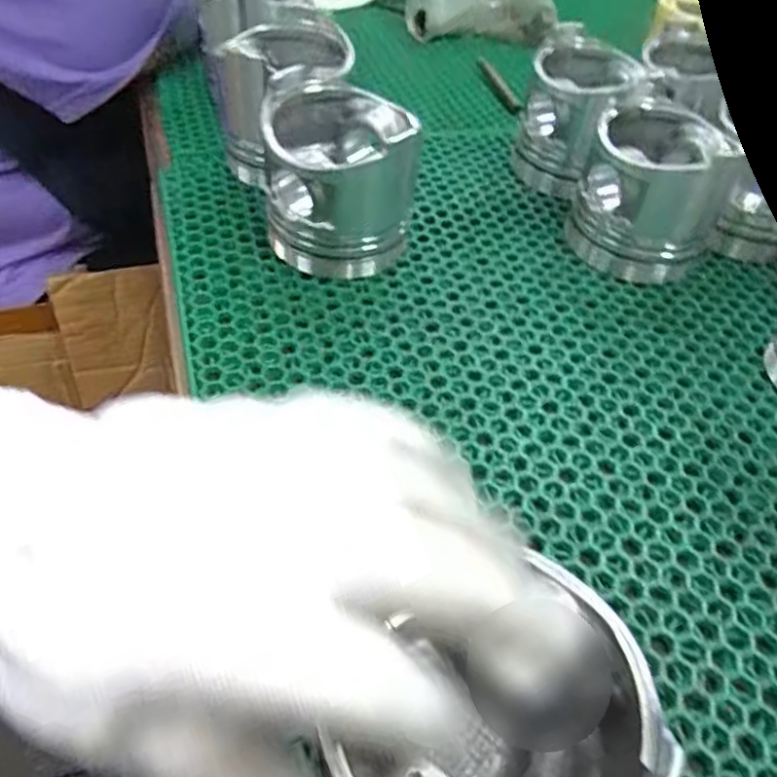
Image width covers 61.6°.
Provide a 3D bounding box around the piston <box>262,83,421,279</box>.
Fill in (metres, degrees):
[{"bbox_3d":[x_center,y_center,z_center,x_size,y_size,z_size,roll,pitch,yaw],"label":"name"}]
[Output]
[{"bbox_3d":[-0.030,-0.126,0.399,0.089,0.085,0.095,2,47,-4],"label":"piston"}]

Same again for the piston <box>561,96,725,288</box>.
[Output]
[{"bbox_3d":[0.172,-0.129,0.426,0.084,0.082,0.084,24,50,16],"label":"piston"}]

